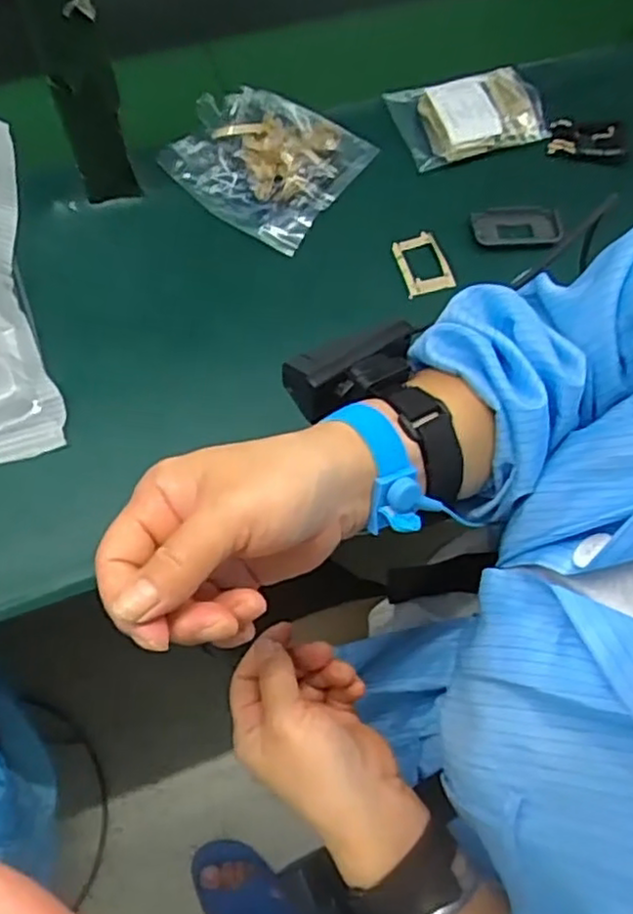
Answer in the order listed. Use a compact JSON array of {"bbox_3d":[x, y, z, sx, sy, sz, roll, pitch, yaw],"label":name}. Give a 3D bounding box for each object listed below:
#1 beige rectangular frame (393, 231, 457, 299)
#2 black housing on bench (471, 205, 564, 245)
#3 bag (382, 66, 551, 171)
[{"bbox_3d":[0.089,-0.161,0.581,0.040,0.007,0.055,-16,75,-9],"label":"beige rectangular frame"},{"bbox_3d":[0.173,-0.200,0.598,0.076,0.006,0.041,0,66,-3],"label":"black housing on bench"},{"bbox_3d":[0.139,-0.312,0.630,0.133,0.019,0.079,-19,68,-11],"label":"bag"}]

